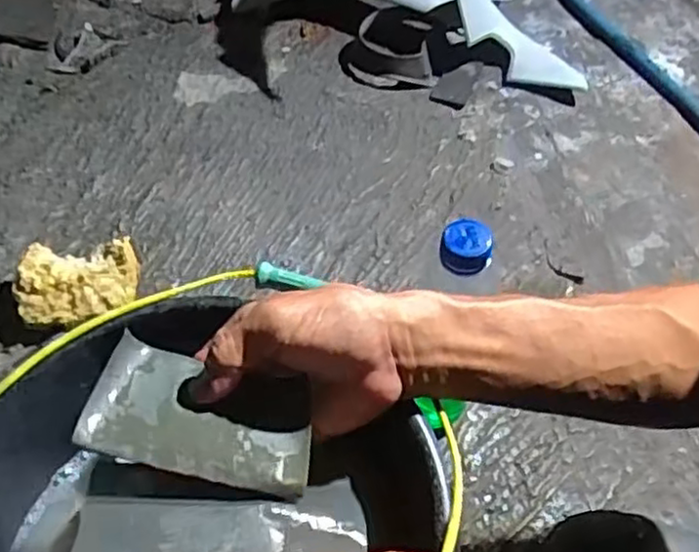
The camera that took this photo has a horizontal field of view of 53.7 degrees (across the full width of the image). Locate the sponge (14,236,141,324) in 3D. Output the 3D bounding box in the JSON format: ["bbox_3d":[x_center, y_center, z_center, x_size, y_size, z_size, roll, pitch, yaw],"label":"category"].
[{"bbox_3d":[-0.259,0.009,0.664,0.107,0.050,0.082,-1,51,-5],"label":"sponge"}]

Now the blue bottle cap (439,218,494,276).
[{"bbox_3d":[0.073,-0.018,0.433,0.031,0.021,0.029,2,51,-3],"label":"blue bottle cap"}]

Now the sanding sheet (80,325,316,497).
[{"bbox_3d":[-0.075,0.071,0.356,0.111,0.008,0.065,16,46,-7],"label":"sanding sheet"}]

